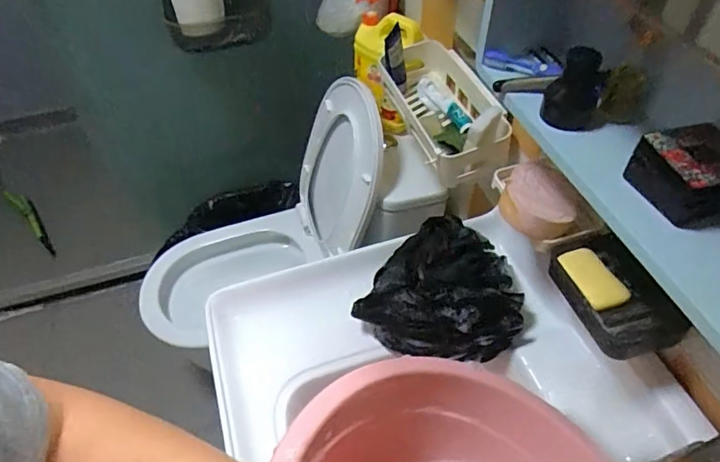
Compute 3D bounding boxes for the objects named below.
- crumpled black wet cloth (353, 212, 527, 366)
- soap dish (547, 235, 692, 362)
[{"bbox_3d":[0.117,0.083,0.638,0.183,0.083,0.173,28,56,23],"label":"crumpled black wet cloth"},{"bbox_3d":[0.277,0.065,0.533,0.096,0.031,0.139,-15,51,-10],"label":"soap dish"}]

